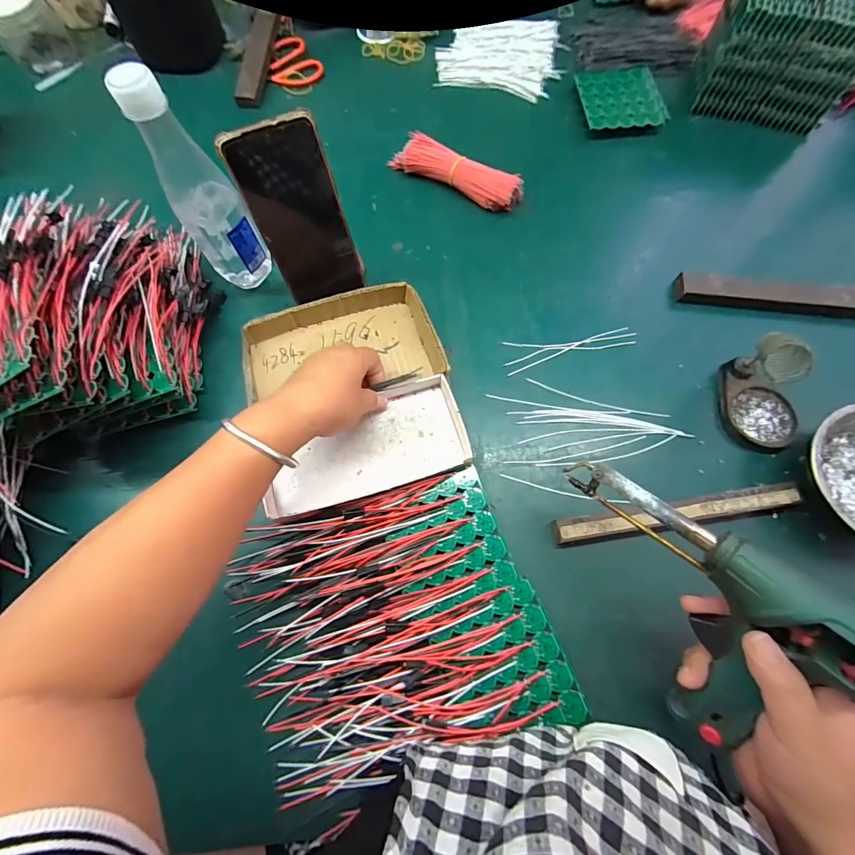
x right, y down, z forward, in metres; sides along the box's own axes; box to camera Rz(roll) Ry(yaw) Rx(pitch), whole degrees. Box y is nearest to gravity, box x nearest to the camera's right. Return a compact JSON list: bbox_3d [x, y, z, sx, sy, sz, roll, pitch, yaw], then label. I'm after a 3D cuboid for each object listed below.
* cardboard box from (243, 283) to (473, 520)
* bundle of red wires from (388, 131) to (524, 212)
[{"bbox_3d":[-0.075,-0.036,0.381,0.186,0.025,0.200,-15,72,-5],"label":"cardboard box"},{"bbox_3d":[0.035,-0.313,0.480,0.165,0.037,0.037,31,74,10],"label":"bundle of red wires"}]

